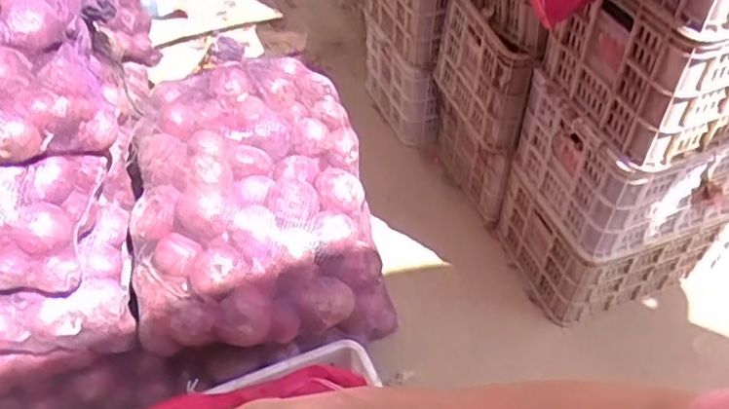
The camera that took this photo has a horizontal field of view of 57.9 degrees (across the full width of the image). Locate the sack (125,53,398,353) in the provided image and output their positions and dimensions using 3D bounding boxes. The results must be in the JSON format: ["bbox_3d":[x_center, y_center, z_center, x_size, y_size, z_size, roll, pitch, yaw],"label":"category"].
[{"bbox_3d":[-0.227,-0.006,1.324,0.473,0.292,0.548,-11,50,-9],"label":"sack"}]

